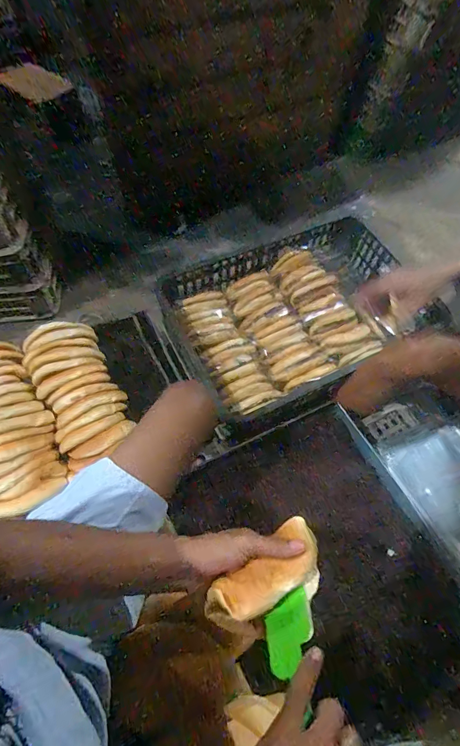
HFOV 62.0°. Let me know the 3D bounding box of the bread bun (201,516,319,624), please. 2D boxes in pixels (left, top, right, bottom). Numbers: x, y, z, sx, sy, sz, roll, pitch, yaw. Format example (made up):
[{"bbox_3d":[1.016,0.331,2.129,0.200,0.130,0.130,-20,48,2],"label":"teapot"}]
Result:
[{"bbox_3d":[0.043,0.228,0.424,0.143,0.050,0.071,-26,65,-18],"label":"bread bun"}]

